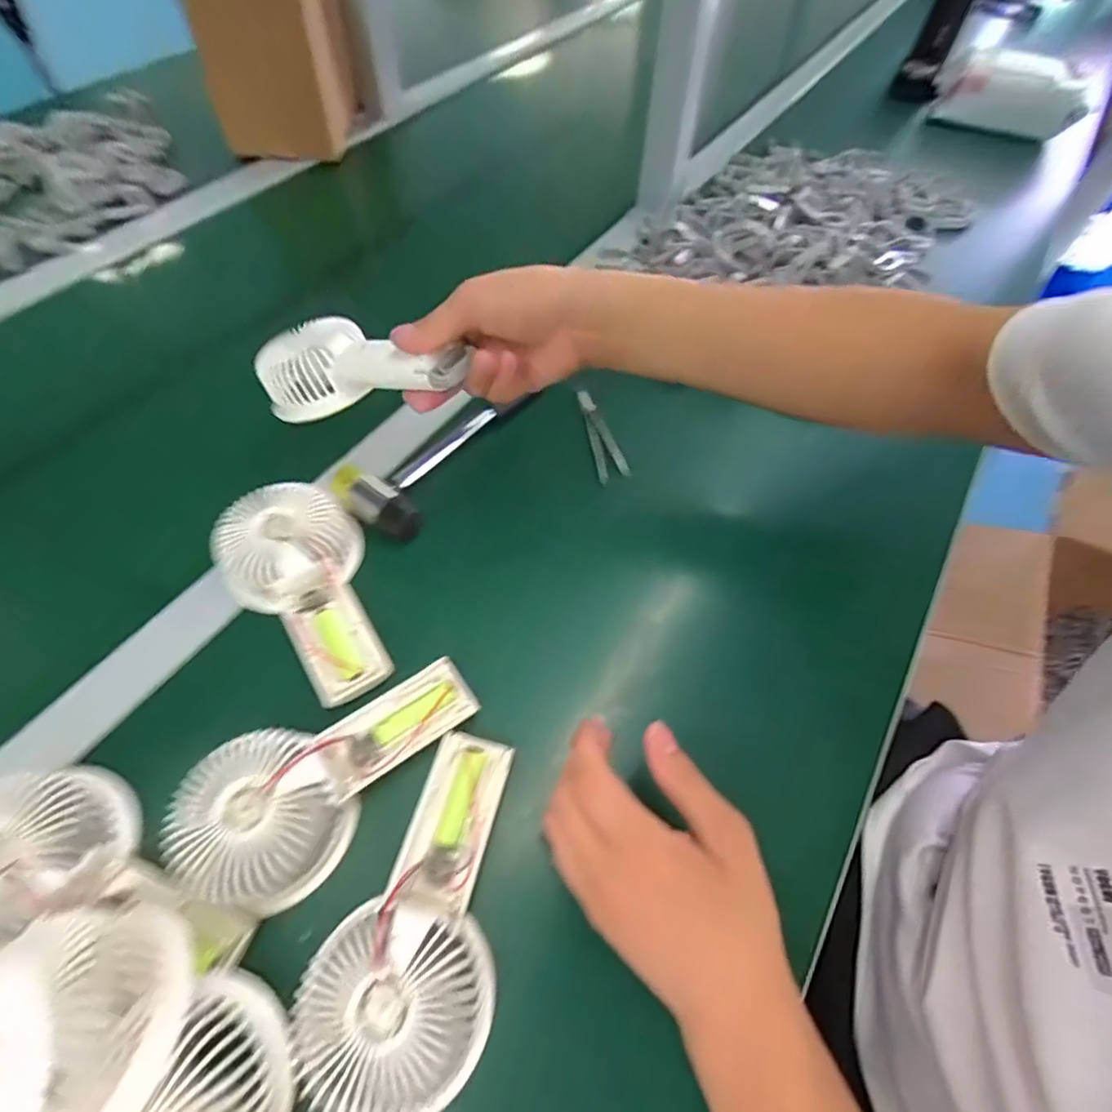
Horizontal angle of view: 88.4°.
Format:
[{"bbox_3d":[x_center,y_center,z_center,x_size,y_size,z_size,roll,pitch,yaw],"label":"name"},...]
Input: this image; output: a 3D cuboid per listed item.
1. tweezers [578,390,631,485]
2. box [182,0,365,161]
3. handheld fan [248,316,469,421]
[{"bbox_3d":[0.039,-0.101,0.472,0.026,0.012,0.103,-8,58,-7],"label":"tweezers"},{"bbox_3d":[-0.336,-0.640,0.701,0.137,0.187,0.237,-2,57,-3],"label":"box"},{"bbox_3d":[-0.131,-0.136,0.402,0.168,0.045,0.073,7,55,22],"label":"handheld fan"}]

